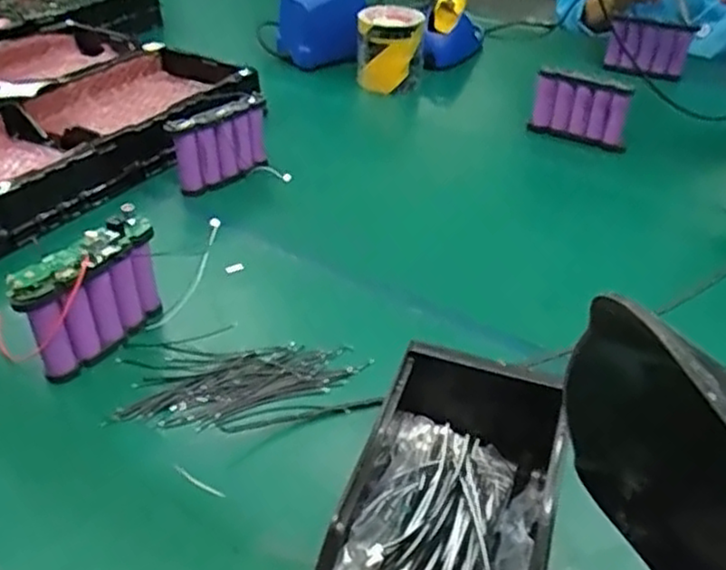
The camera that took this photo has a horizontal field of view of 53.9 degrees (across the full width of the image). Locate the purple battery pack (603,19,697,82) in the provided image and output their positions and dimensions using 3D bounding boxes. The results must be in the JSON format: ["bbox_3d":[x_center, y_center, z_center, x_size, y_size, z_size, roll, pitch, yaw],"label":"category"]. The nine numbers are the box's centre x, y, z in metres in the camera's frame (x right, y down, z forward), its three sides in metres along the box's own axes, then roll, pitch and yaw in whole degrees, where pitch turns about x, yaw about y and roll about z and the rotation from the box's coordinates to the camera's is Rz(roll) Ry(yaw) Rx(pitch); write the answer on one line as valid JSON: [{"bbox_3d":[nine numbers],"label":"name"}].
[{"bbox_3d":[0.406,-0.332,1.011,0.108,0.073,0.028,7,36,8],"label":"purple battery pack"}]

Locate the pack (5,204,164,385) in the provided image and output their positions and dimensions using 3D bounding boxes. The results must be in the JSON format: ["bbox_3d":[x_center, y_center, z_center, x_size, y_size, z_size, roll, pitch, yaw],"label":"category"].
[{"bbox_3d":[-0.196,0.009,0.528,0.025,0.095,0.111,20,40,24],"label":"pack"}]

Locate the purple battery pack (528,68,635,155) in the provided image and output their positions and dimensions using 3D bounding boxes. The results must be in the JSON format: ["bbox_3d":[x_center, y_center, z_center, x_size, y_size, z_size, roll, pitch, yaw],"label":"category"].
[{"bbox_3d":[0.257,-0.205,0.848,0.112,0.083,0.021,20,40,25],"label":"purple battery pack"}]

